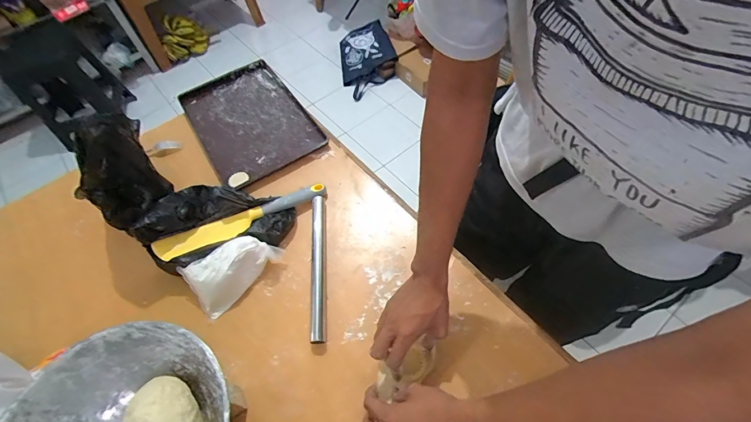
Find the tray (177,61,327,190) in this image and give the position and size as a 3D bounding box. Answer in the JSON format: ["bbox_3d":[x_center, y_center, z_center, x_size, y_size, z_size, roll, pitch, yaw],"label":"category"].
[{"bbox_3d":[-0.305,-0.222,0.868,0.249,0.033,0.365,-32,60,-15],"label":"tray"}]

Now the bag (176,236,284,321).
[{"bbox_3d":[-0.243,0.100,0.625,0.156,0.062,0.090,-32,60,-15],"label":"bag"}]

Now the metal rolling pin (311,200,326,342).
[{"bbox_3d":[-0.101,0.093,0.643,0.023,0.022,0.275,-5,57,1],"label":"metal rolling pin"}]

